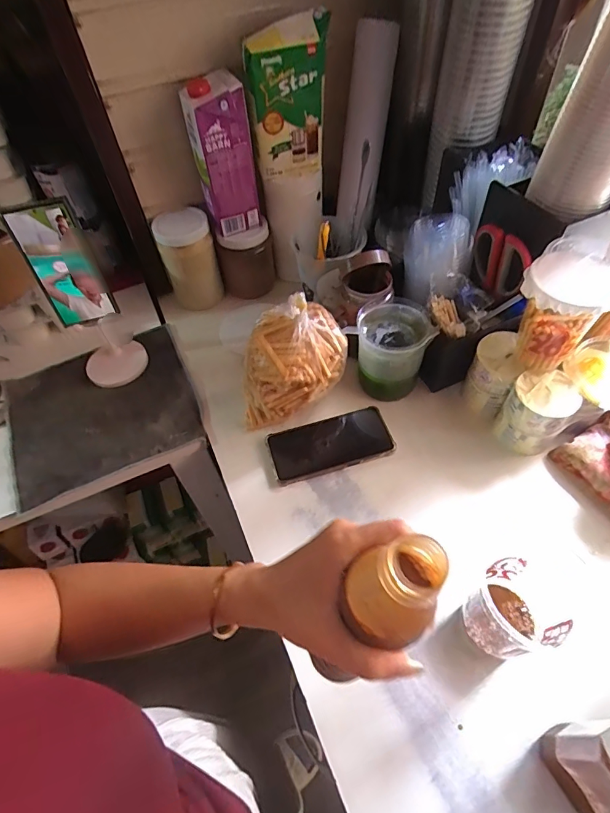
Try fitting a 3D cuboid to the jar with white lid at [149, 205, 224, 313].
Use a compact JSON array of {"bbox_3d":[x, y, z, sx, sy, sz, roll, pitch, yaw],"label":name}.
[{"bbox_3d":[-0.195,-0.243,0.759,0.085,0.151,0.087,-3,54,3],"label":"jar with white lid"}]

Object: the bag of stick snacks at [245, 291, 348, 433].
[{"bbox_3d":[-0.017,-0.058,0.600,0.152,0.161,0.101,-14,55,-7],"label":"bag of stick snacks"}]

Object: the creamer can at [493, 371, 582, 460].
[{"bbox_3d":[0.298,0.013,0.576,0.075,0.099,0.073,-2,54,2],"label":"creamer can"}]

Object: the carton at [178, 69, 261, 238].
[{"bbox_3d":[-0.121,-0.368,0.661,0.085,0.194,0.066,-14,54,-5],"label":"carton"}]

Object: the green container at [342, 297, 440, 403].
[{"bbox_3d":[0.122,-0.076,0.633,0.108,0.109,0.100,-36,60,-20],"label":"green container"}]

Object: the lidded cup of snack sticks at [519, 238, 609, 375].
[{"bbox_3d":[0.291,-0.104,0.514,0.089,0.146,0.074,27,61,23],"label":"lidded cup of snack sticks"}]

